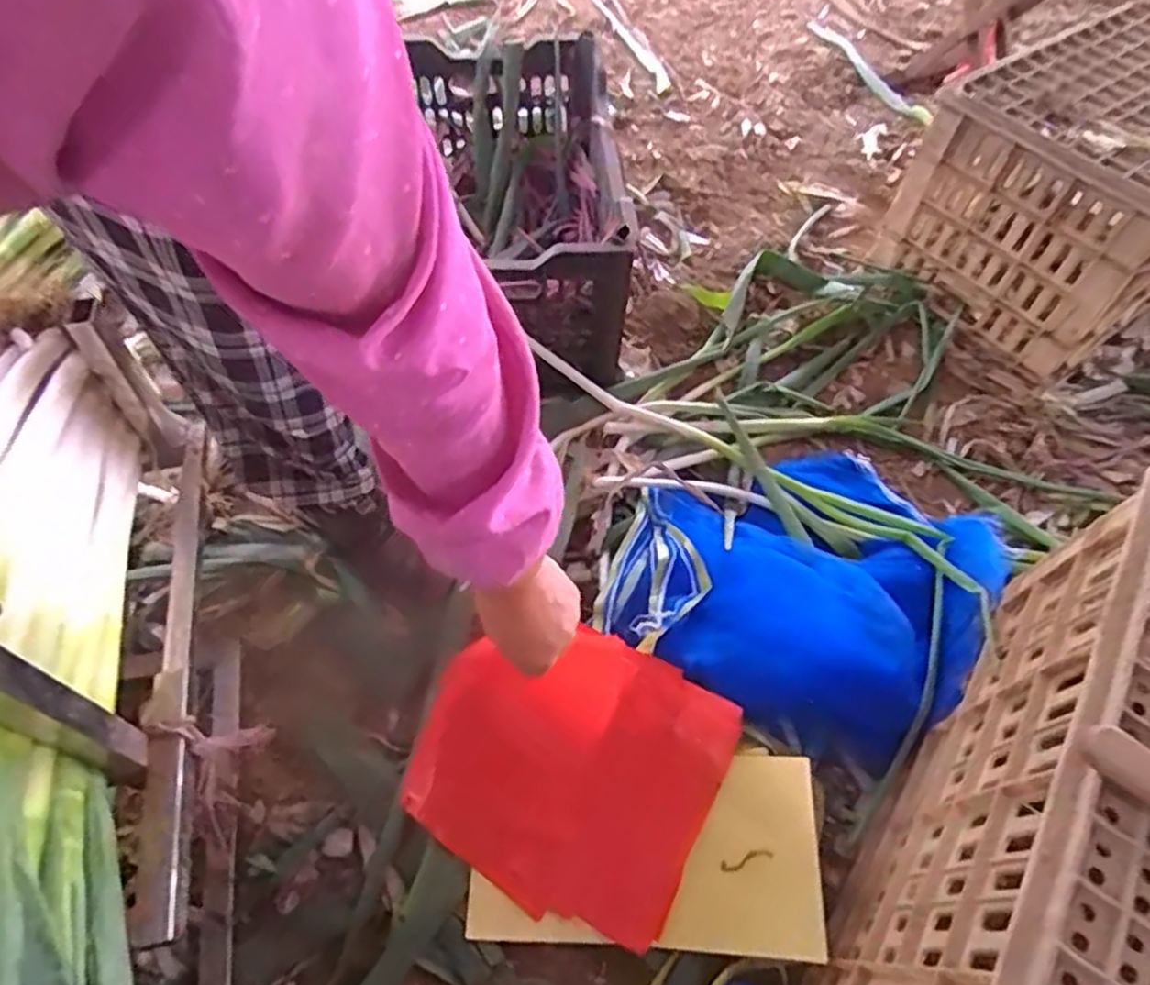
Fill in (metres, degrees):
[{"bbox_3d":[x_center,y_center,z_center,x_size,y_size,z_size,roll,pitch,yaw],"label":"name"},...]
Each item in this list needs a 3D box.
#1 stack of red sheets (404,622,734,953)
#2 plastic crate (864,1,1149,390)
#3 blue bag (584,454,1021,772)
[{"bbox_3d":[-0.010,0.256,0.679,0.270,0.019,0.240,24,80,11],"label":"stack of red sheets"},{"bbox_3d":[0.693,-0.408,0.997,0.397,0.307,0.321,-31,64,-20],"label":"plastic crate"},{"bbox_3d":[0.250,0.087,0.787,0.378,0.084,0.427,29,61,15],"label":"blue bag"}]

